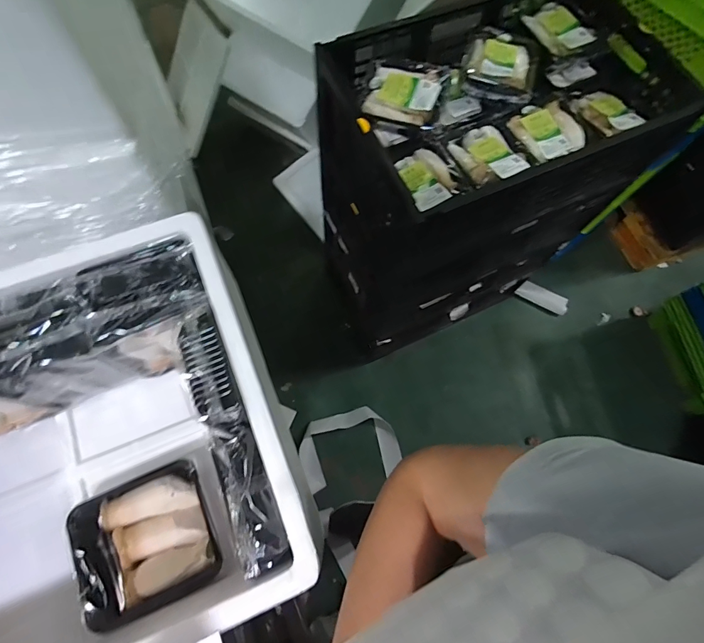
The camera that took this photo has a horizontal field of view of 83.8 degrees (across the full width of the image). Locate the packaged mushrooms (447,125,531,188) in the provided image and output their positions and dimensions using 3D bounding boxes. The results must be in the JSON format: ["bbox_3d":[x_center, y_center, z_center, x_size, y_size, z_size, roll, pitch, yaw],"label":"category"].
[{"bbox_3d":[0.248,-0.307,0.718,0.117,0.044,0.132,-22,71,-9],"label":"packaged mushrooms"}]

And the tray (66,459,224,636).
[{"bbox_3d":[-0.241,0.257,0.465,0.152,0.052,0.145,-21,71,-8],"label":"tray"}]

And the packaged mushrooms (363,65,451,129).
[{"bbox_3d":[0.096,-0.415,0.715,0.136,0.036,0.122,16,70,5],"label":"packaged mushrooms"}]

